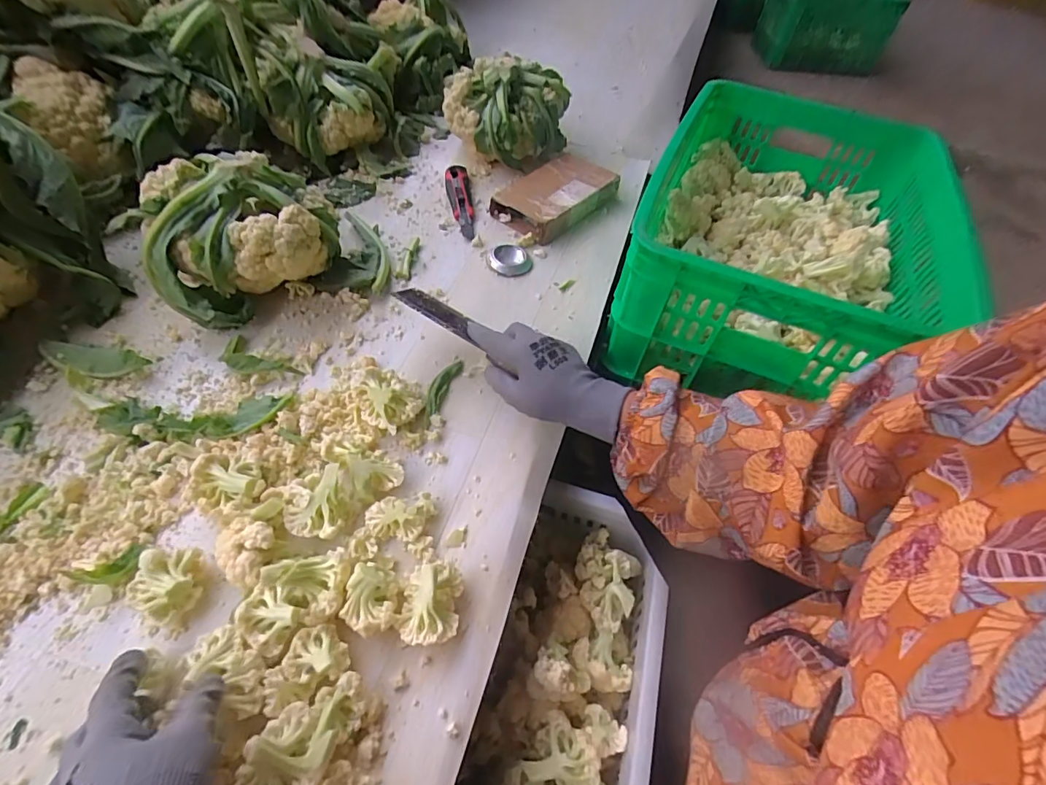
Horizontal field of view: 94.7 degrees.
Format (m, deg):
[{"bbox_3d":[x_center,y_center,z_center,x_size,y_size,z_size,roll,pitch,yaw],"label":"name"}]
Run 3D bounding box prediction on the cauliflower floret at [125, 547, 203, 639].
[{"bbox_3d":[-0.284,0.154,0.383,0.042,0.037,0.059,15,54,7],"label":"cauliflower floret"}]

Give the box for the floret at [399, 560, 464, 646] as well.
[{"bbox_3d":[-0.075,0.168,0.394,0.046,0.037,0.067,6,54,0],"label":"floret"}]

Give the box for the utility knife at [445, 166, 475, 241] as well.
[{"bbox_3d":[-0.099,-0.299,0.752,0.037,0.018,0.184,-5,54,-8],"label":"utility knife"}]

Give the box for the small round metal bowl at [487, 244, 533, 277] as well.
[{"bbox_3d":[-0.020,-0.185,0.670,0.054,0.013,0.061,-20,58,-18],"label":"small round metal bowl"}]

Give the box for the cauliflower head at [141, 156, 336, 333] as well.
[{"bbox_3d":[-0.330,-0.189,0.569,0.194,0.125,0.183,-24,59,-20],"label":"cauliflower head"}]

